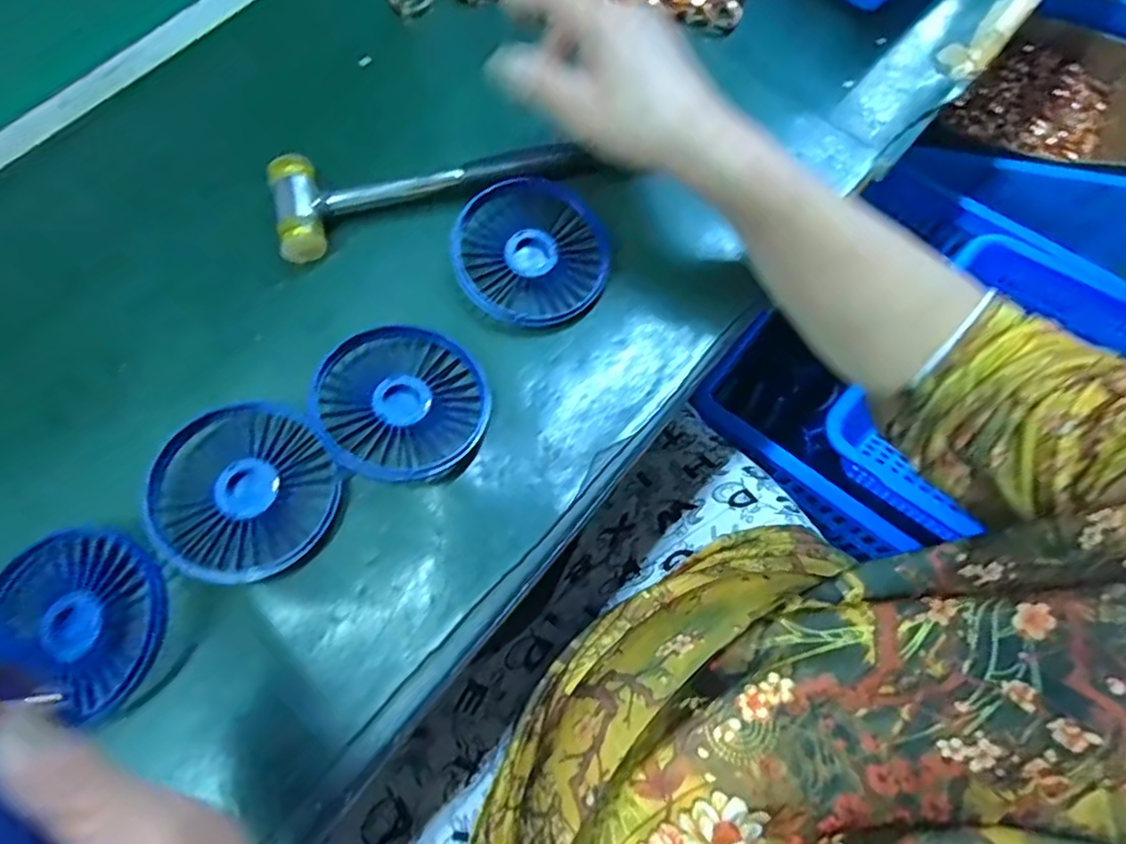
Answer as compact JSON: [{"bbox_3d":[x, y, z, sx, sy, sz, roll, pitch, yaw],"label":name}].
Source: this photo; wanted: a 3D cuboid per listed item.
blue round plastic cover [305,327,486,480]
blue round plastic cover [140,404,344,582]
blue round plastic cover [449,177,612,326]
[{"bbox_3d":[-0.085,-0.013,0.330,0.082,0.022,0.087,1,73,-2],"label":"blue round plastic cover"},{"bbox_3d":[-0.159,0.031,0.313,0.088,0.020,0.082,1,73,-2],"label":"blue round plastic cover"},{"bbox_3d":[-0.018,-0.098,0.364,0.087,0.016,0.083,1,73,-2],"label":"blue round plastic cover"}]

